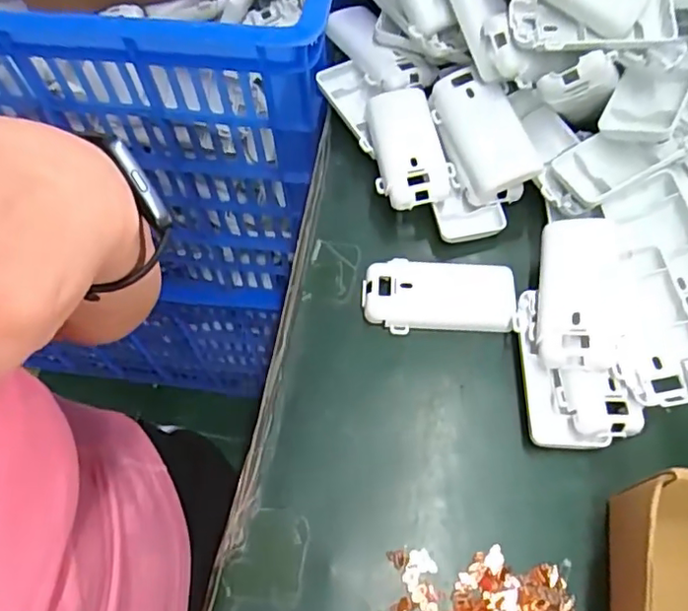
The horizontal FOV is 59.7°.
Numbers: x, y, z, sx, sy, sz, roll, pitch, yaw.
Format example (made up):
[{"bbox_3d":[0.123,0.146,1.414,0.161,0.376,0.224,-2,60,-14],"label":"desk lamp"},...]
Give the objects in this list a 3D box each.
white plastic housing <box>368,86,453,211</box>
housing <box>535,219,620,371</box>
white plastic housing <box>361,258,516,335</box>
[{"bbox_3d":[0.042,-0.108,0.414,0.044,0.026,0.094,-10,64,-2],"label":"white plastic housing"},{"bbox_3d":[0.141,-0.010,0.353,0.046,0.010,0.098,8,64,6],"label":"housing"},{"bbox_3d":[0.059,-0.007,0.376,0.092,0.012,0.045,3,64,4],"label":"white plastic housing"}]

